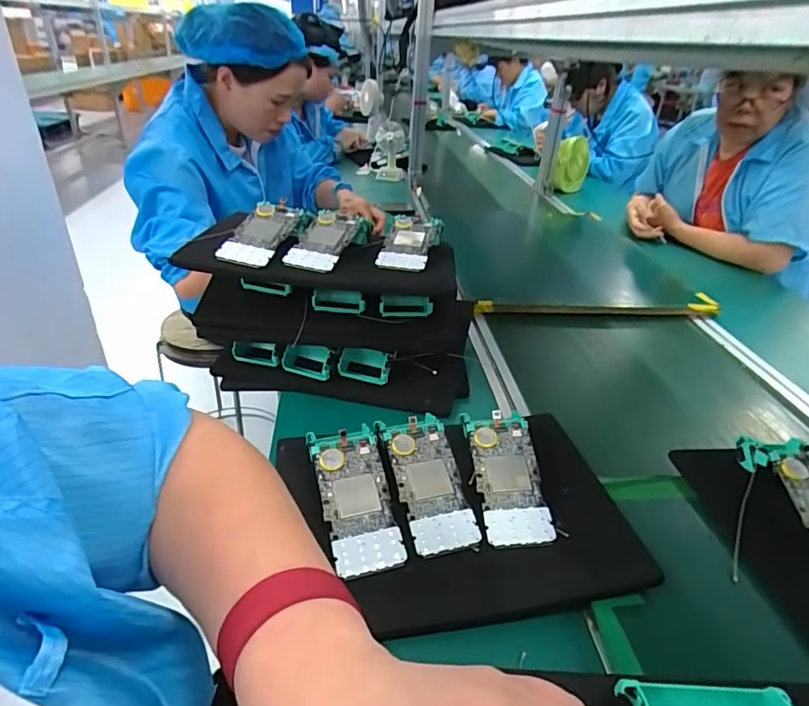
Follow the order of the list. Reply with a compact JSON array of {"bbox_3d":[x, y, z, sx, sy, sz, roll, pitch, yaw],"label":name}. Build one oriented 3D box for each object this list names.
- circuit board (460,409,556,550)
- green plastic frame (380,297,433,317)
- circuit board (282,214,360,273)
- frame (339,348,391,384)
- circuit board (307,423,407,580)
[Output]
[{"bbox_3d":[0.108,0.127,0.526,0.067,0.010,0.148,-4,52,-2],"label":"circuit board"},{"bbox_3d":[0.000,-0.065,0.675,0.069,0.024,0.032,-3,32,-9],"label":"green plastic frame"},{"bbox_3d":[-0.108,-0.150,0.668,0.066,0.013,0.127,9,48,11],"label":"circuit board"},{"bbox_3d":[-0.054,0.015,0.684,0.068,0.041,0.029,8,32,8],"label":"frame"},{"bbox_3d":[-0.051,0.139,0.502,0.069,0.015,0.158,-7,54,-16],"label":"circuit board"}]

